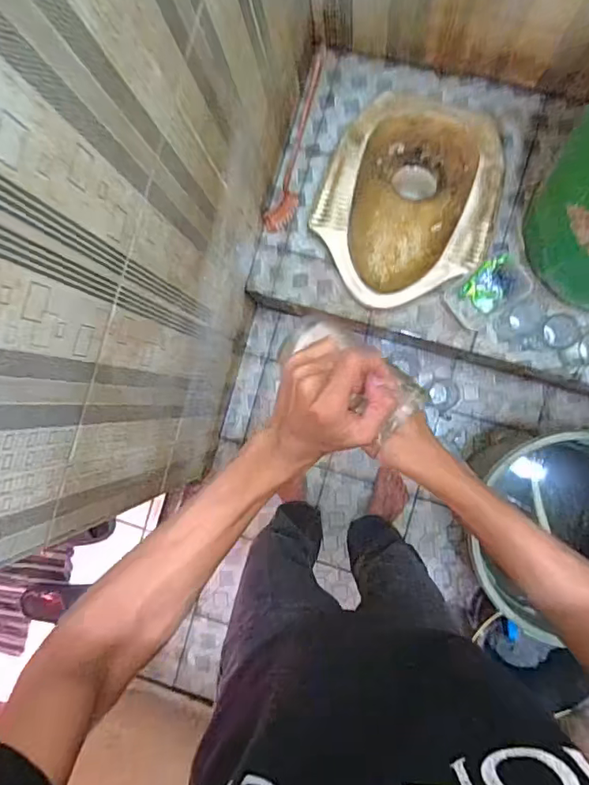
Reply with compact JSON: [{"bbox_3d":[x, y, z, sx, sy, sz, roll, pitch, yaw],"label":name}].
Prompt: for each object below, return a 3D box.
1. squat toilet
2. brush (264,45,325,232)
[{"bbox_3d":[0.274,-0.441,1.258,0.398,0.221,0.473,22,91,7],"label":"squat toilet"},{"bbox_3d":[0.009,-0.609,1.240,0.067,0.036,0.443,13,90,7],"label":"brush"}]

